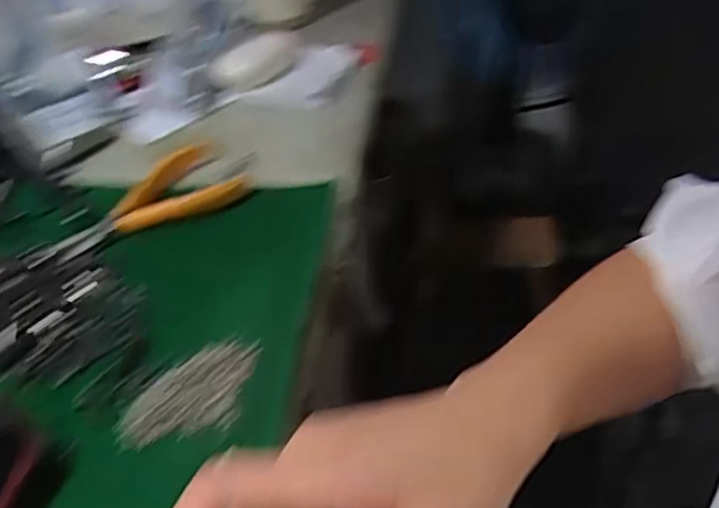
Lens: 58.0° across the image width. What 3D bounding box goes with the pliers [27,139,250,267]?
[{"bbox_3d":[-0.170,-0.041,0.496,0.174,0.012,0.088,-30,47,-30],"label":"pliers"}]

